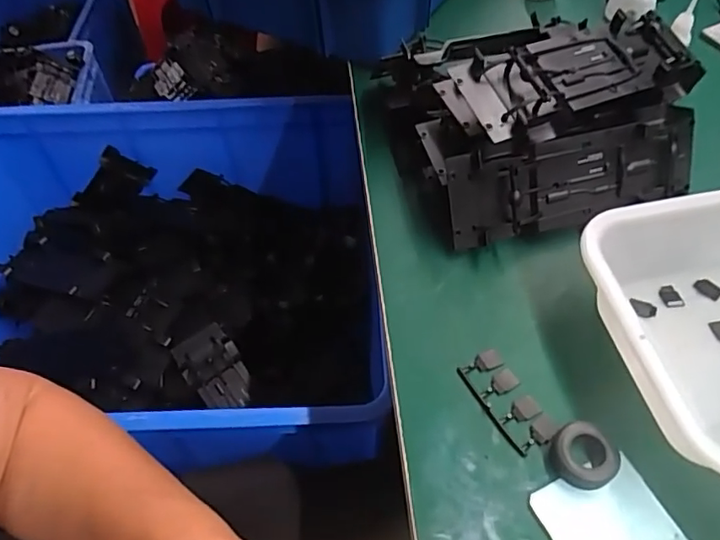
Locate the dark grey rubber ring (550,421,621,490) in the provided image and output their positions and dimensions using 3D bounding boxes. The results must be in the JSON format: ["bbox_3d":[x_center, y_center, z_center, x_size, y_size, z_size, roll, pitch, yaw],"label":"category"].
[{"bbox_3d":[0.136,0.112,0.335,0.037,0.016,0.037,-1,54,1],"label":"dark grey rubber ring"}]

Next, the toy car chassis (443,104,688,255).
[{"bbox_3d":[0.160,-0.071,0.421,0.191,0.075,0.035,-12,23,-4],"label":"toy car chassis"}]

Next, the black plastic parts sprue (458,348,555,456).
[{"bbox_3d":[0.096,0.085,0.364,0.032,0.004,0.068,-23,57,-14],"label":"black plastic parts sprue"}]

